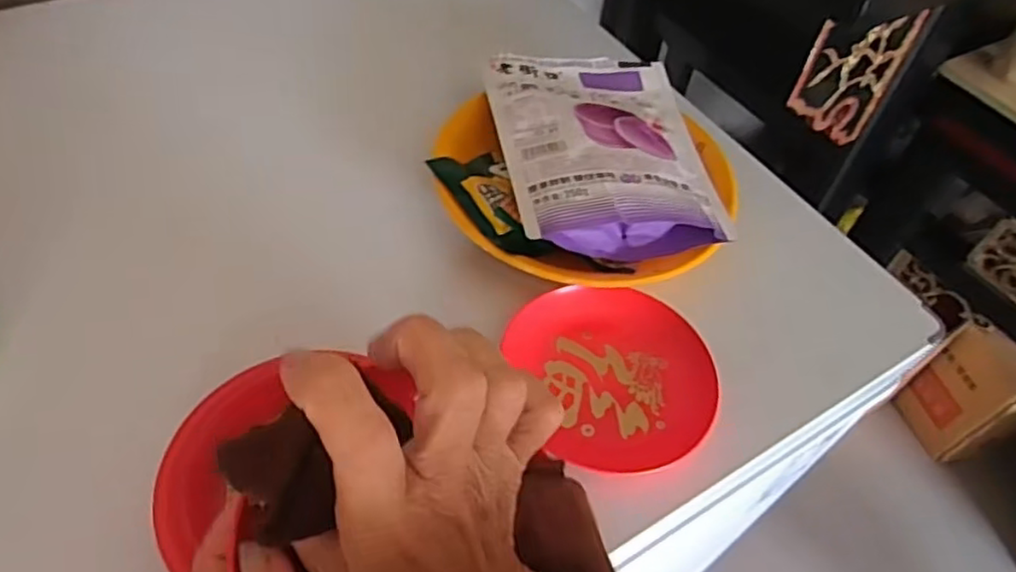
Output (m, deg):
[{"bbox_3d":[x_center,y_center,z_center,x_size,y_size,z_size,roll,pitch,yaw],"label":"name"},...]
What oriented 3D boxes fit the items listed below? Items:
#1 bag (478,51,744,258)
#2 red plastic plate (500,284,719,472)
[{"bbox_3d":[0.077,-0.123,0.567,0.169,0.038,0.227,-3,52,-8],"label":"bag"},{"bbox_3d":[0.069,0.060,0.474,0.145,0.029,0.131,2,51,-5],"label":"red plastic plate"}]

